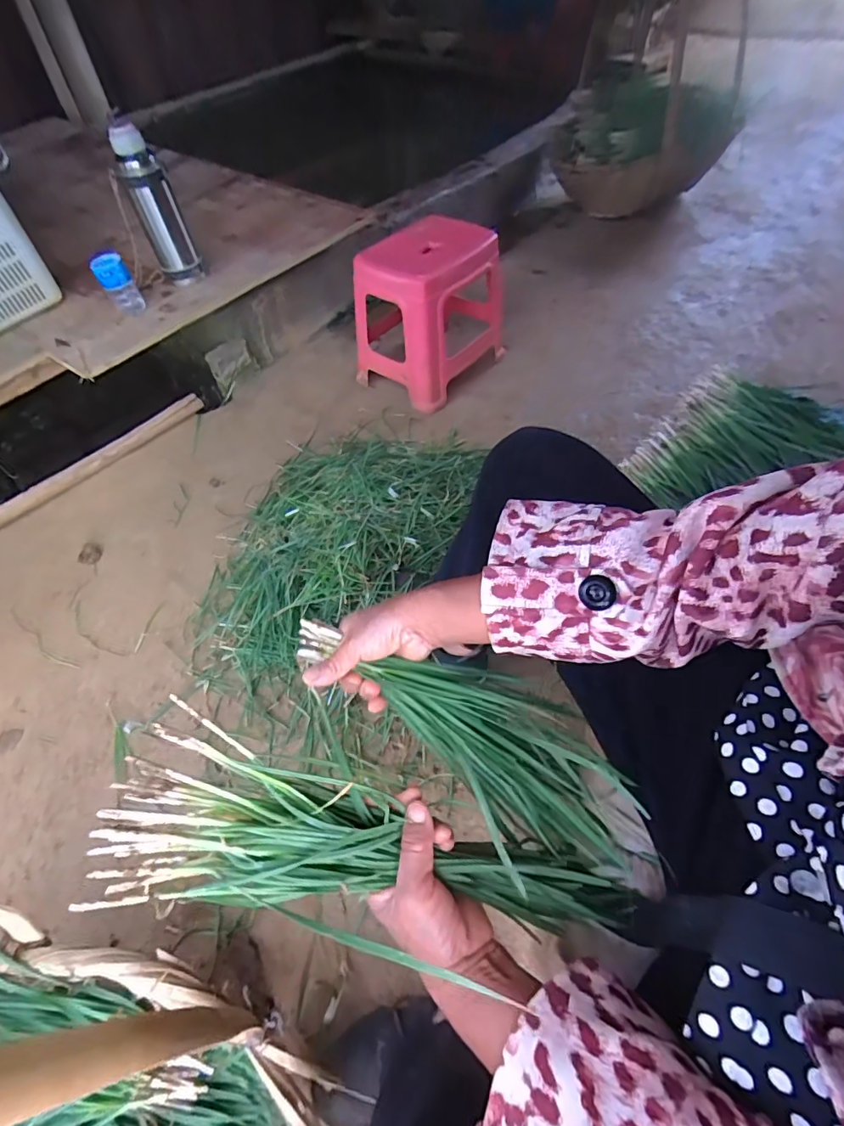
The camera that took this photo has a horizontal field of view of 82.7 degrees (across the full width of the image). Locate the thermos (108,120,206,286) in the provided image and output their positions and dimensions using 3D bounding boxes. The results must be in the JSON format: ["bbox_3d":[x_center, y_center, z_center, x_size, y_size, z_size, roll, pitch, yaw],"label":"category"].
[{"bbox_3d":[-0.596,-0.803,1.086,0.093,0.275,0.075,-25,60,-17],"label":"thermos"}]

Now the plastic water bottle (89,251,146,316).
[{"bbox_3d":[-0.691,-0.635,1.094,0.073,0.109,0.072,-33,60,-20],"label":"plastic water bottle"}]

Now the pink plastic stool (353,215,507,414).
[{"bbox_3d":[0.032,-0.655,1.225,0.282,0.326,0.372,33,61,21],"label":"pink plastic stool"}]

